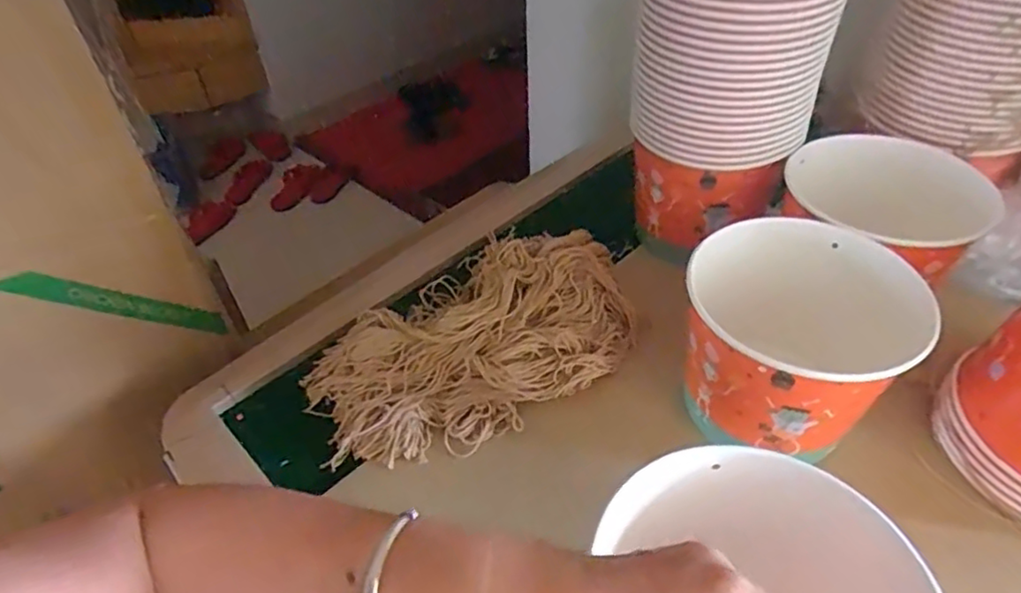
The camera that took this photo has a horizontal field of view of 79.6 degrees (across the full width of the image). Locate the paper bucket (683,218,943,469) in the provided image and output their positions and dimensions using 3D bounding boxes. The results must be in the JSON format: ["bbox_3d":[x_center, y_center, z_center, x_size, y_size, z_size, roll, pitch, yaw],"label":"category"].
[{"bbox_3d":[0.197,0.032,0.468,0.129,0.119,0.139,-1,44,1],"label":"paper bucket"}]

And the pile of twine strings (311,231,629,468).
[{"bbox_3d":[-0.030,0.035,0.554,0.304,0.054,0.180,-24,48,-21],"label":"pile of twine strings"}]

